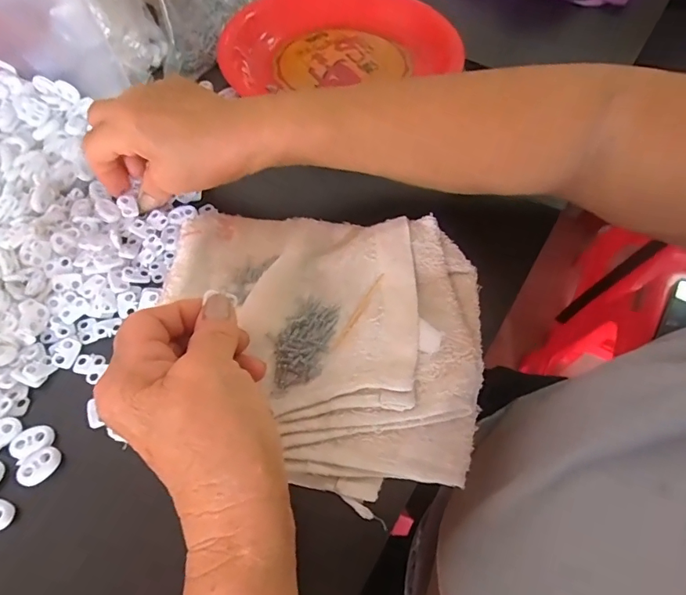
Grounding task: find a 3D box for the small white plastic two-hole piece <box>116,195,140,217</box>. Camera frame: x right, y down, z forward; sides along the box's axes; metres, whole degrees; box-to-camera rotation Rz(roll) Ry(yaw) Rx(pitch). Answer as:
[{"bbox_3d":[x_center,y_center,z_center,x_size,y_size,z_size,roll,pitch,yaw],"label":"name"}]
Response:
[{"bbox_3d":[-0.162,-0.069,0.351,0.013,0.005,0.019,-24,63,-15],"label":"small white plastic two-hole piece"}]

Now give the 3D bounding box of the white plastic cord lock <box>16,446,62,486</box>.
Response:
[{"bbox_3d":[-0.169,0.094,0.260,0.022,0.004,0.016,-35,66,-20],"label":"white plastic cord lock"}]

